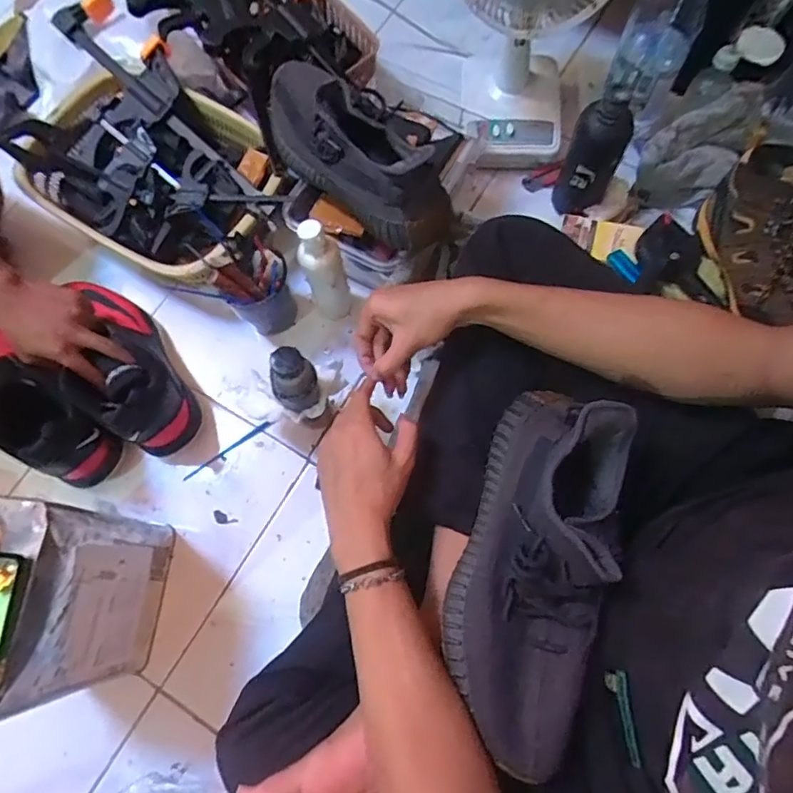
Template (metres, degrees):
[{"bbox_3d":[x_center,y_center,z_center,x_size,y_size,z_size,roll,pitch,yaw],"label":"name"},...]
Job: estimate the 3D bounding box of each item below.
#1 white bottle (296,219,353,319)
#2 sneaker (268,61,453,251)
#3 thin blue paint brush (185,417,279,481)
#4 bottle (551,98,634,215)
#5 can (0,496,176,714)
[{"bbox_3d":[-0.082,-0.143,0.650,0.047,0.157,0.047,-26,73,-7],"label":"white bottle"},{"bbox_3d":[-0.061,-0.291,0.618,0.095,0.100,0.279,-37,75,-10],"label":"sneaker"},{"bbox_3d":[-0.208,0.065,0.690,0.133,0.009,0.010,-33,74,-9],"label":"thin blue paint brush"},{"bbox_3d":[0.241,-0.294,0.670,0.064,0.143,0.067,0,72,2],"label":"bottle"},{"bbox_3d":[-0.322,0.192,0.517,0.098,0.243,0.162,4,72,3],"label":"can"}]

